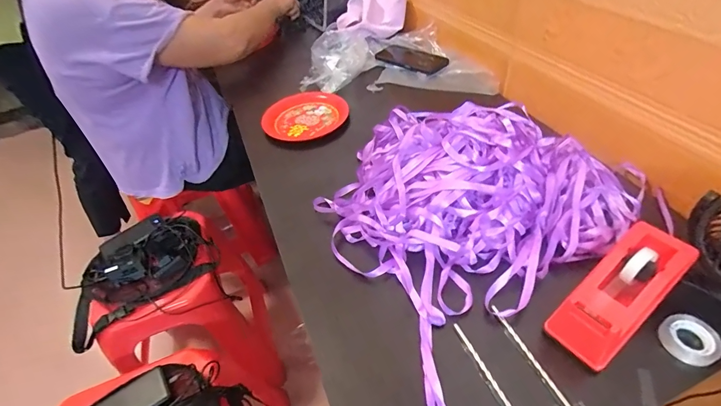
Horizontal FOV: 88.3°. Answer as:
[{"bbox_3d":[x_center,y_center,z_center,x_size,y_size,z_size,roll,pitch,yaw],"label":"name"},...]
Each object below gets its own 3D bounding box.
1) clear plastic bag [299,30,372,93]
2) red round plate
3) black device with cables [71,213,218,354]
[{"bbox_3d":[-0.056,-0.323,0.839,0.143,0.065,0.164,1,46,10],"label":"clear plastic bag"},{"bbox_3d":[-0.114,-0.175,0.750,0.160,0.031,0.152,-5,45,5],"label":"red round plate"},{"bbox_3d":[-0.537,0.148,0.887,0.336,0.095,0.262,-30,49,-20],"label":"black device with cables"}]

